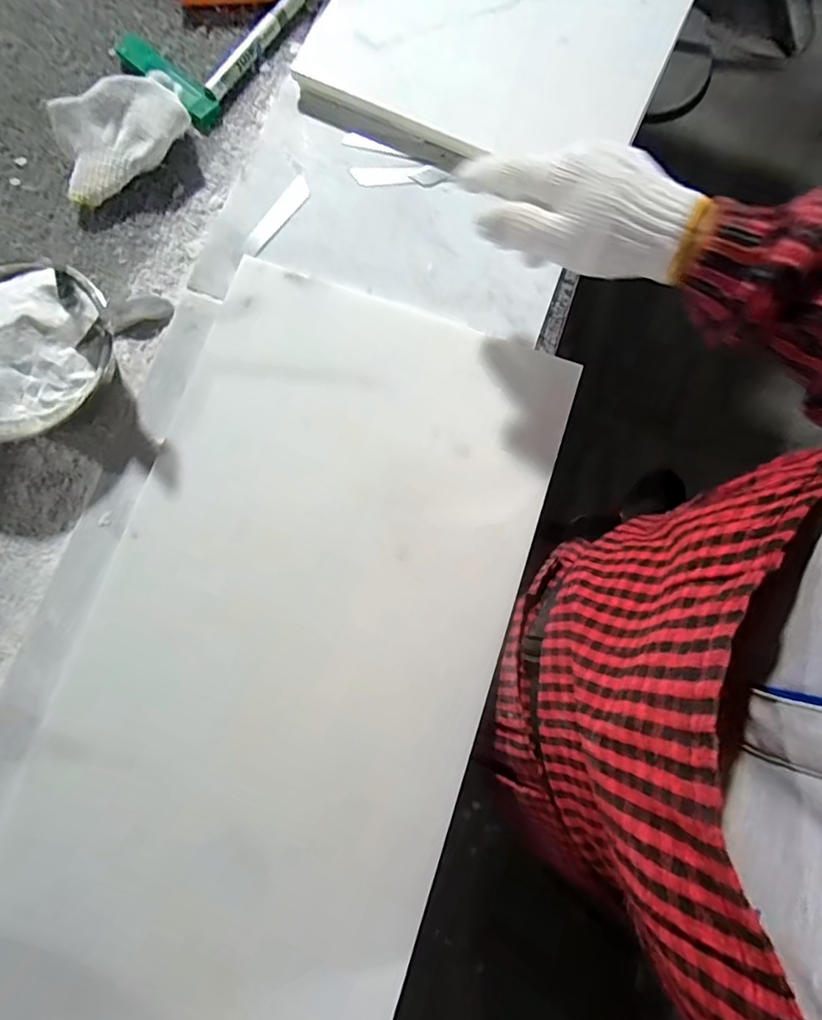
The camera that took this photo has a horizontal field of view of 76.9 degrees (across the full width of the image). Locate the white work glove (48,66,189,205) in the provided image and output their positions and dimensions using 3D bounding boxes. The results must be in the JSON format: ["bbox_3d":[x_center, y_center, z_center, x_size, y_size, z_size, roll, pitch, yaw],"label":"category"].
[{"bbox_3d":[-0.260,-0.334,0.465,0.126,0.045,0.076,-31,80,-5],"label":"white work glove"}]

